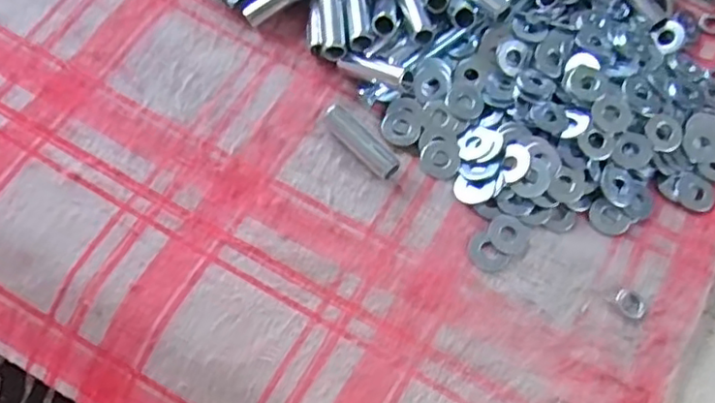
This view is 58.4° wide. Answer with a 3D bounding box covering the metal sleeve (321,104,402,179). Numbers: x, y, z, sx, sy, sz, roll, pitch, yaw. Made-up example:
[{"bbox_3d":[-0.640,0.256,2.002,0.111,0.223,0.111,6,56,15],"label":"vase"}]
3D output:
[{"bbox_3d":[0.003,-0.028,0.303,0.013,0.011,0.042,-40,75,-16],"label":"metal sleeve"}]

